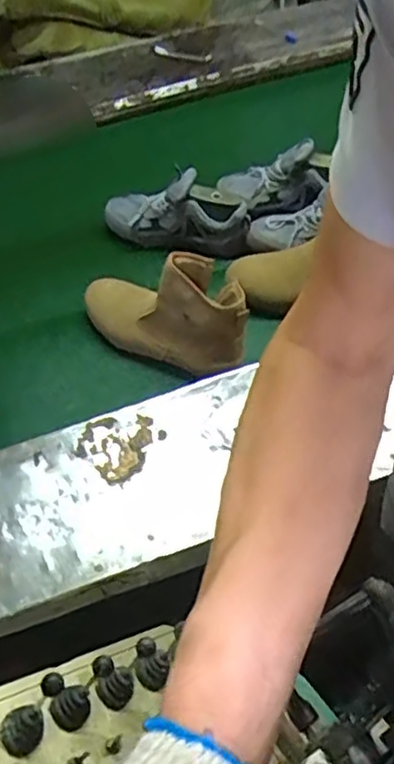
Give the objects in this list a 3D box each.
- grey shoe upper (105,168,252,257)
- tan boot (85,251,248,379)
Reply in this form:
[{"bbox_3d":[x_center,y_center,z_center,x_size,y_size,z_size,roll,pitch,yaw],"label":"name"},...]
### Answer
[{"bbox_3d":[-0.037,-0.295,1.146,0.255,0.114,0.080,10,55,12],"label":"grey shoe upper"},{"bbox_3d":[-0.049,-0.122,1.009,0.282,0.159,0.119,30,61,24],"label":"tan boot"}]

